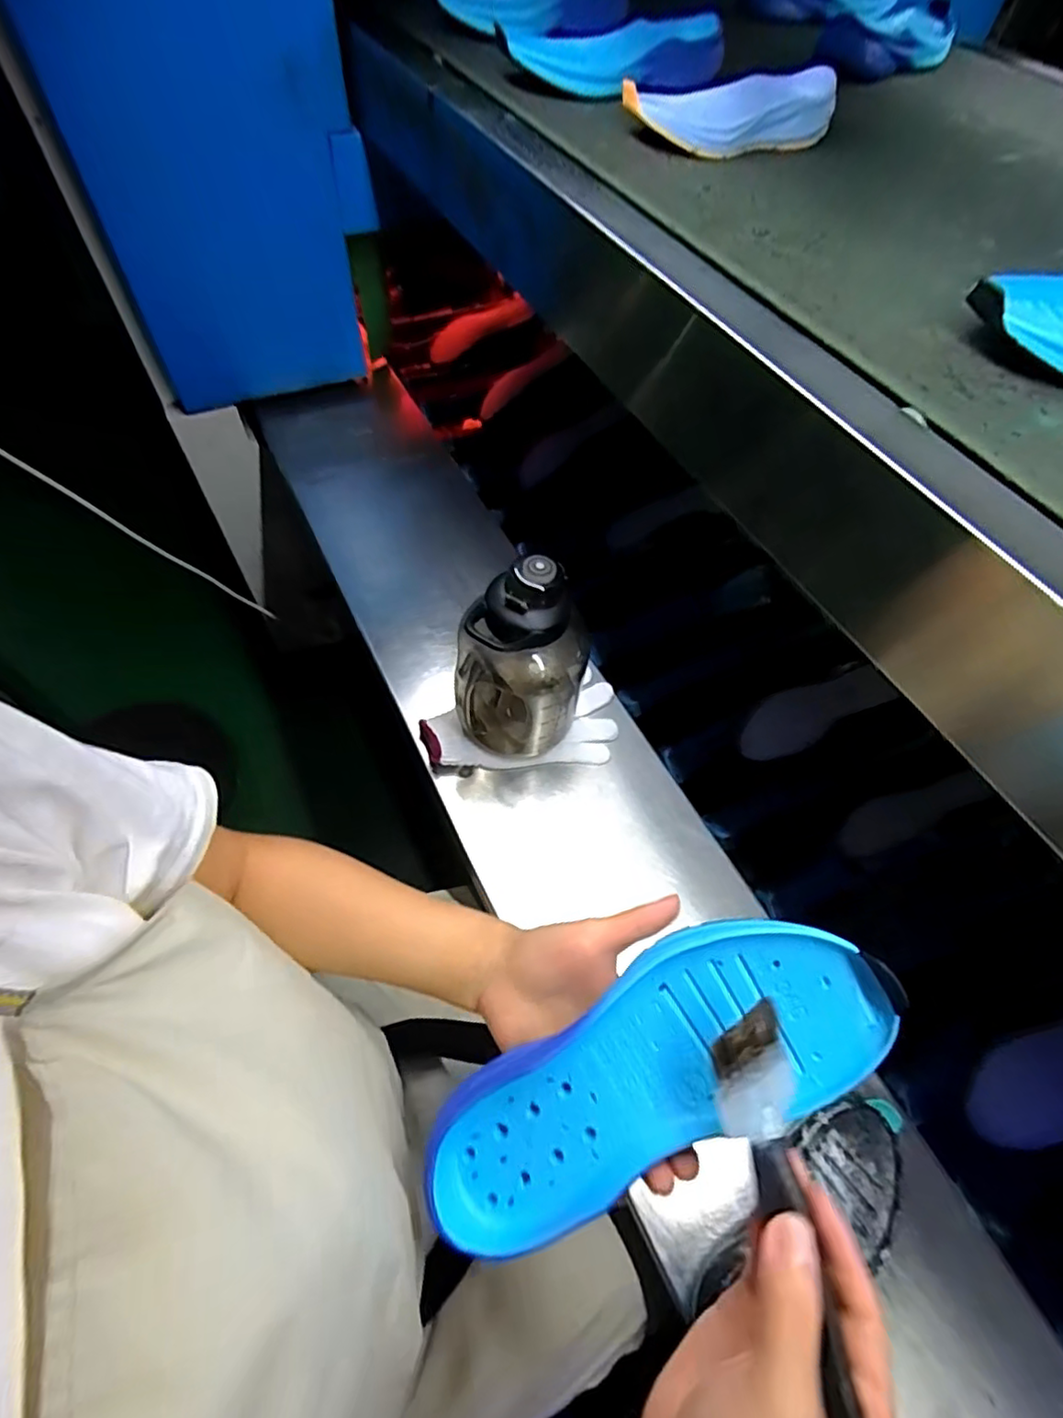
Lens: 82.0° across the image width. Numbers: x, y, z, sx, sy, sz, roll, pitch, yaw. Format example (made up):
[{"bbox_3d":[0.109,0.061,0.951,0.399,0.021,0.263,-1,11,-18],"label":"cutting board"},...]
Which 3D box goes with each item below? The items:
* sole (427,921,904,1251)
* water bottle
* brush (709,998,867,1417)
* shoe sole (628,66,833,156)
[{"bbox_3d":[0.055,0.176,0.294,0.223,0.026,0.086,-32,65,2],"label":"sole"},{"bbox_3d":[-0.011,-0.031,0.598,0.114,0.228,0.094,19,61,8],"label":"water bottle"},{"bbox_3d":[0.104,0.211,0.234,0.030,0.018,0.173,-5,57,-6],"label":"brush"},{"bbox_3d":[0.179,-0.535,0.544,0.195,0.039,0.059,-11,62,-10],"label":"shoe sole"}]

